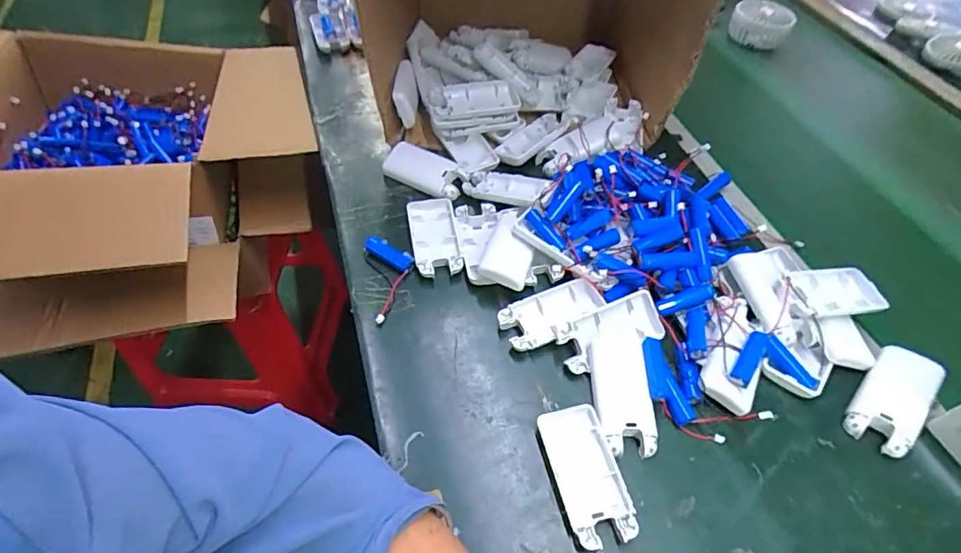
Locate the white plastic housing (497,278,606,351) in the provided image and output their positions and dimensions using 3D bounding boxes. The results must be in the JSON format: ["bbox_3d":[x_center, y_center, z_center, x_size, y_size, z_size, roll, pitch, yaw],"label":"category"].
[{"bbox_3d":[0.064,0.033,0.448,0.095,0.020,0.041,-25,57,-19],"label":"white plastic housing"}]

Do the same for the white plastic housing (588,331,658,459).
[{"bbox_3d":[0.112,0.092,0.404,0.044,0.015,0.099,2,53,0],"label":"white plastic housing"}]

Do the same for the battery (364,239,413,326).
[{"bbox_3d":[-0.083,-0.001,0.472,0.043,0.018,0.092,-12,54,-11],"label":"battery"}]

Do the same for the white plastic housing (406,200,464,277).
[{"bbox_3d":[-0.044,-0.037,0.492,0.045,0.024,0.088,-8,53,-8],"label":"white plastic housing"}]

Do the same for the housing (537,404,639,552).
[{"bbox_3d":[0.076,0.142,0.363,0.046,0.015,0.094,-12,54,-10],"label":"housing"}]

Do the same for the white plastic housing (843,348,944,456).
[{"bbox_3d":[0.332,0.098,0.404,0.044,0.029,0.088,38,60,24],"label":"white plastic housing"}]

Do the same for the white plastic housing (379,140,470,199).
[{"bbox_3d":[-0.060,-0.115,0.550,0.097,0.009,0.047,27,80,19],"label":"white plastic housing"}]

